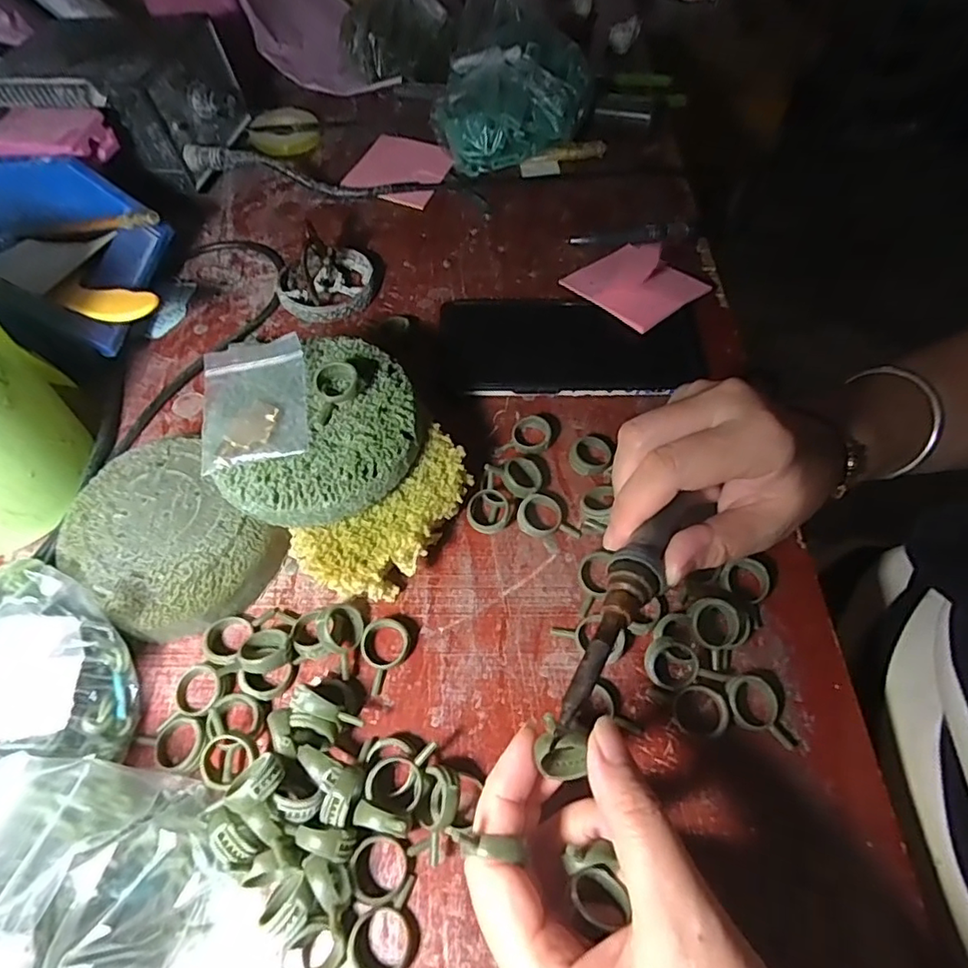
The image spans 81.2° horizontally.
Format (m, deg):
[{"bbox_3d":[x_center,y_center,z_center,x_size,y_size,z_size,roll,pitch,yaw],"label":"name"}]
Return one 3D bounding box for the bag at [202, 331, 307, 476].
[{"bbox_3d":[-0.113,-0.040,0.276,0.050,0.014,0.070,-9,60,-5],"label":"bag"}]

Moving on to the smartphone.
[{"bbox_3d":[0.054,-0.094,0.372,0.166,0.012,0.085,2,59,3],"label":"smartphone"}]

